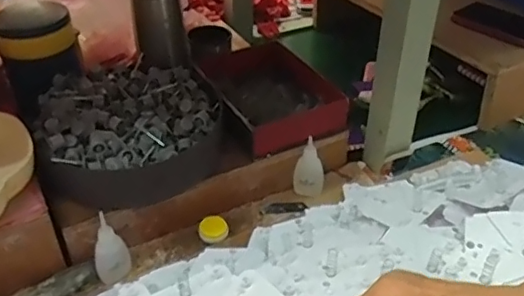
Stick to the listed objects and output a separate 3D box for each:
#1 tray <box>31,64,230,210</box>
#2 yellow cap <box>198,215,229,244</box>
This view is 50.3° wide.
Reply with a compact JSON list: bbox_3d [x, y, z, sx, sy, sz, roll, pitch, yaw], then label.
[{"bbox_3d":[-0.149,-0.020,0.644,0.206,0.071,0.198,1,38,-1],"label":"tray"},{"bbox_3d":[-0.054,0.092,0.622,0.032,0.014,0.033,1,38,-1],"label":"yellow cap"}]

